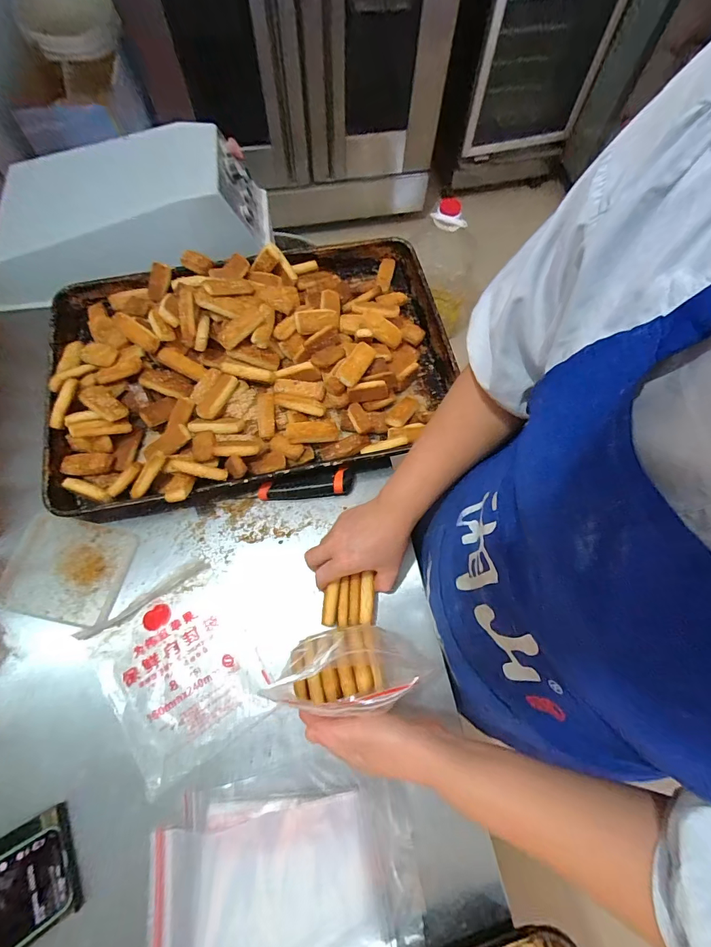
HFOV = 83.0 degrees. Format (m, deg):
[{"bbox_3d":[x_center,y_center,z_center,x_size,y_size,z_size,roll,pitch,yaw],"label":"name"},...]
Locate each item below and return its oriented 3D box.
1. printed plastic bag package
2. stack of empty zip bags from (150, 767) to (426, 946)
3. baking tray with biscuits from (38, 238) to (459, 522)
[{"bbox_3d":[-0.222,0.243,0.503,0.171,0.009,0.206,-33,73,-12],"label":"printed plastic bag package"},{"bbox_3d":[-0.077,0.425,0.412,0.278,0.028,0.190,-10,69,0],"label":"stack of empty zip bags"},{"bbox_3d":[-0.159,-0.181,0.618,0.598,0.081,0.414,-12,70,-5],"label":"baking tray with biscuits"}]

